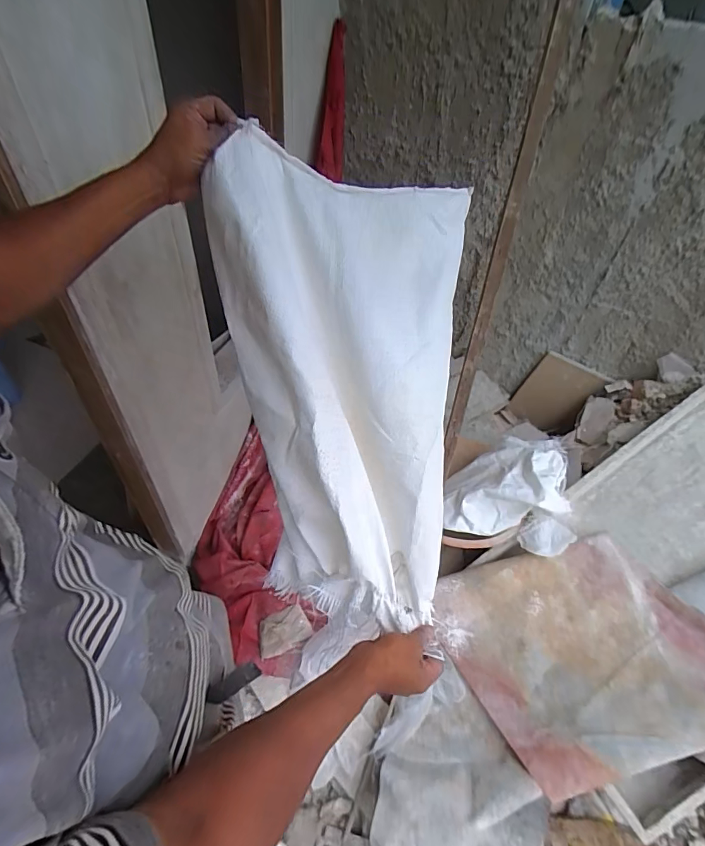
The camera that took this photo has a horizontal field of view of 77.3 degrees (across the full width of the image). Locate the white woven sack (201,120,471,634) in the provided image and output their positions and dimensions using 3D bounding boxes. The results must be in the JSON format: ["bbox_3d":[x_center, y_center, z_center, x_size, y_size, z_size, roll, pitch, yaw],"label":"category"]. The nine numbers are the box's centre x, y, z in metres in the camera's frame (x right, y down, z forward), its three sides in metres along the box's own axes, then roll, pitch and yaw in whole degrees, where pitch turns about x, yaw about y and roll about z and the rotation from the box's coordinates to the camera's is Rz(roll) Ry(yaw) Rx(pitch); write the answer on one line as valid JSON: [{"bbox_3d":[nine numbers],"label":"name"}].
[{"bbox_3d":[0.006,-0.040,0.563,0.296,0.116,0.579,-7,93,-13],"label":"white woven sack"}]

